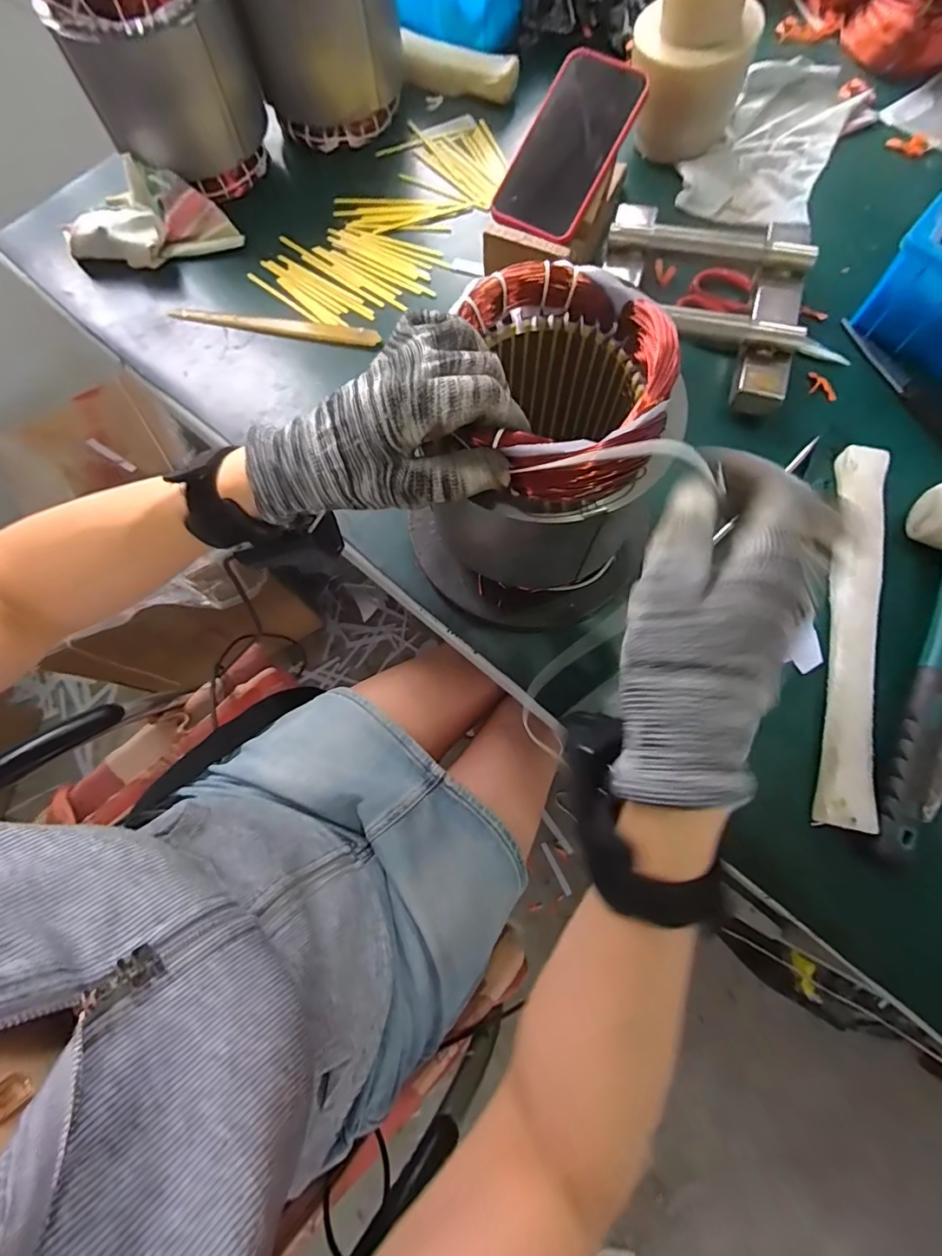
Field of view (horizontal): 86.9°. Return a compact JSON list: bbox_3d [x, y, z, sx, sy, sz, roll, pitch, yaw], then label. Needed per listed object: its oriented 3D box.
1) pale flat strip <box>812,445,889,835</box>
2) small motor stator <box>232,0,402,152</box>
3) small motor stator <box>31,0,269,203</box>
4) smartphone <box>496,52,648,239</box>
[{"bbox_3d":[0.285,-0.005,0.369,0.032,0.019,0.294,12,74,5],"label":"pale flat strip"},{"bbox_3d":[-0.149,-0.611,0.488,0.152,0.169,0.132,-14,74,-3],"label":"small motor stator"},{"bbox_3d":[-0.290,-0.531,0.469,0.147,0.162,0.145,-28,75,-7],"label":"small motor stator"},{"bbox_3d":[0.090,-0.433,0.448,0.076,0.012,0.156,29,99,3],"label":"smartphone"}]

